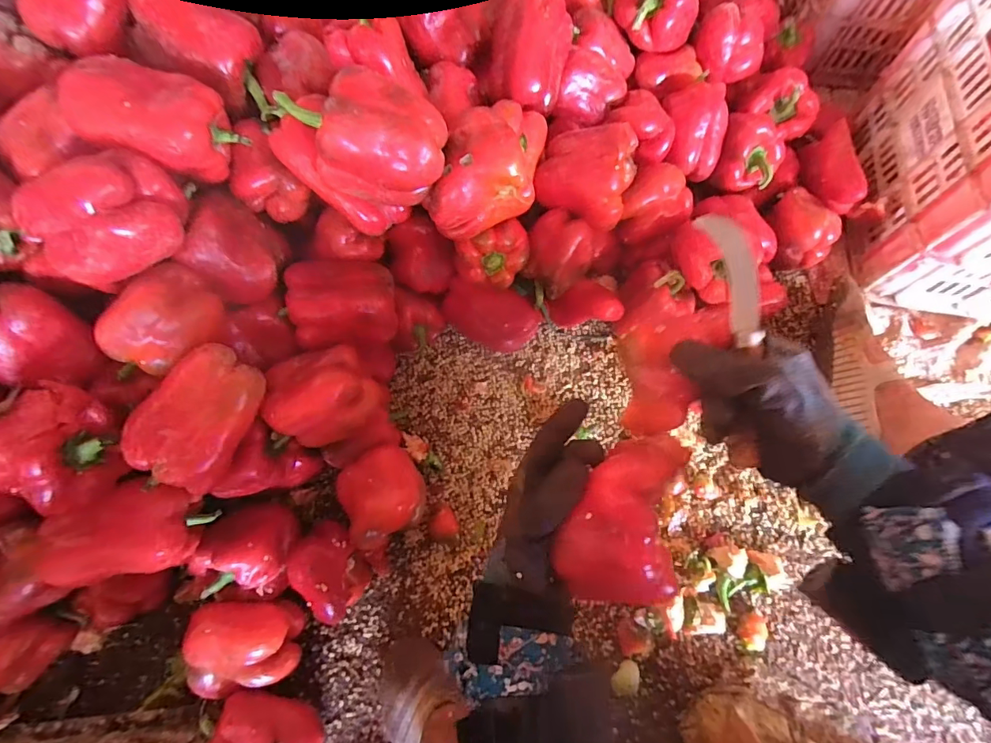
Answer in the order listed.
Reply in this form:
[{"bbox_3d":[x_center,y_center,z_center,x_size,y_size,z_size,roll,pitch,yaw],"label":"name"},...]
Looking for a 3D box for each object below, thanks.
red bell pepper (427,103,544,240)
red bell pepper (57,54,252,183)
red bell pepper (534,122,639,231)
[{"bbox_3d":[-0.011,-0.198,0.449,0.105,0.086,0.095,1,71,3],"label":"red bell pepper"},{"bbox_3d":[-0.312,-0.230,0.428,0.101,0.090,0.091,14,72,7],"label":"red bell pepper"},{"bbox_3d":[0.102,-0.222,0.513,0.103,0.068,0.077,14,72,8],"label":"red bell pepper"}]

